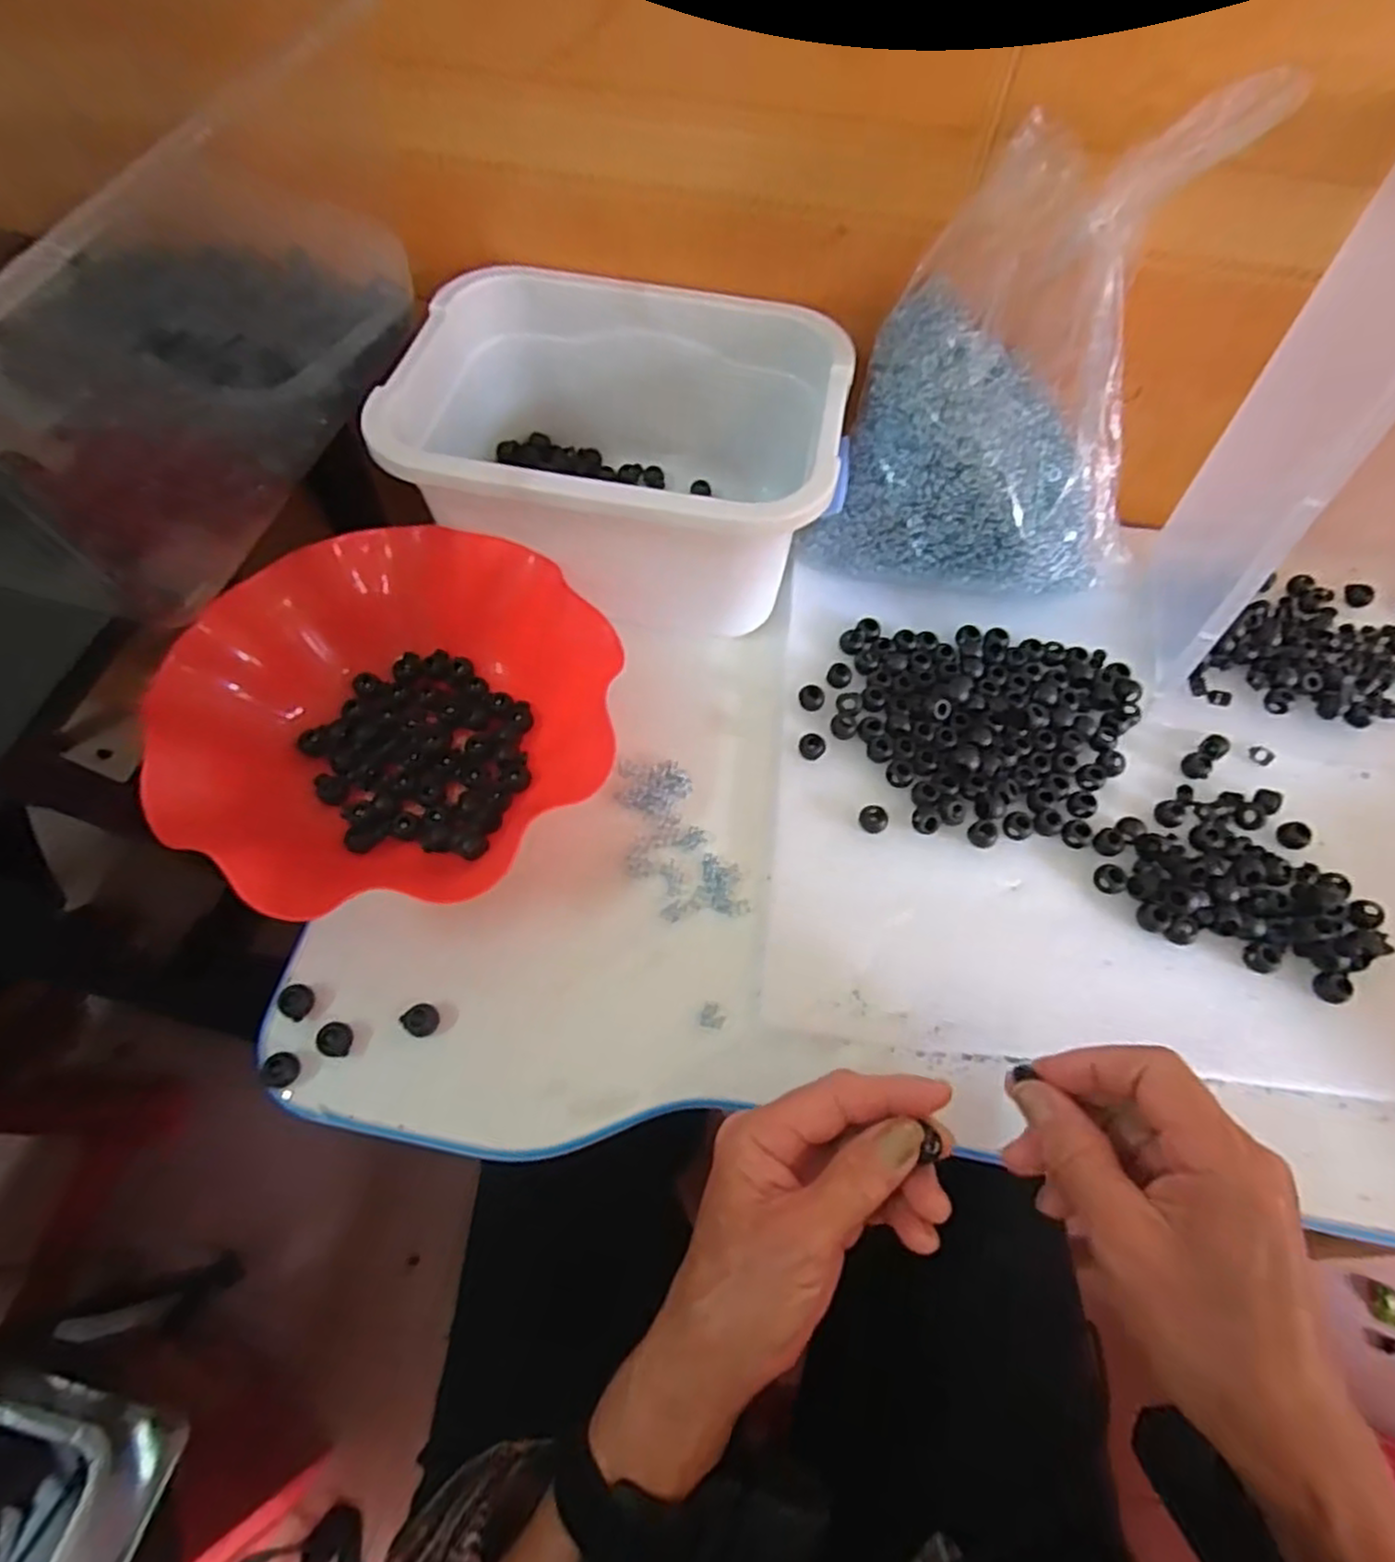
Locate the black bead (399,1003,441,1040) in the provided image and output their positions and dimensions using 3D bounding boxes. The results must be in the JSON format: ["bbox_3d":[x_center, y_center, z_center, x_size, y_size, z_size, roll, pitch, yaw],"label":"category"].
[{"bbox_3d":[-0.133,0.115,0.349,0.018,0.010,0.015,11,62,3],"label":"black bead"}]

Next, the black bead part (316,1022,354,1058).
[{"bbox_3d":[-0.171,0.122,0.342,0.013,0.012,0.015,10,62,3],"label":"black bead part"}]

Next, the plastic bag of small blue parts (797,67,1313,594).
[{"bbox_3d":[0.182,-0.211,0.394,0.178,0.211,0.124,21,64,9],"label":"plastic bag of small blue parts"}]

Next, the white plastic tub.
[{"bbox_3d":[-0.043,-0.193,0.445,0.242,0.124,0.182,10,62,3],"label":"white plastic tub"}]

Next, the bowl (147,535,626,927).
[{"bbox_3d":[-0.169,-0.041,0.391,0.208,0.066,0.212,1,62,-2],"label":"bowl"}]

